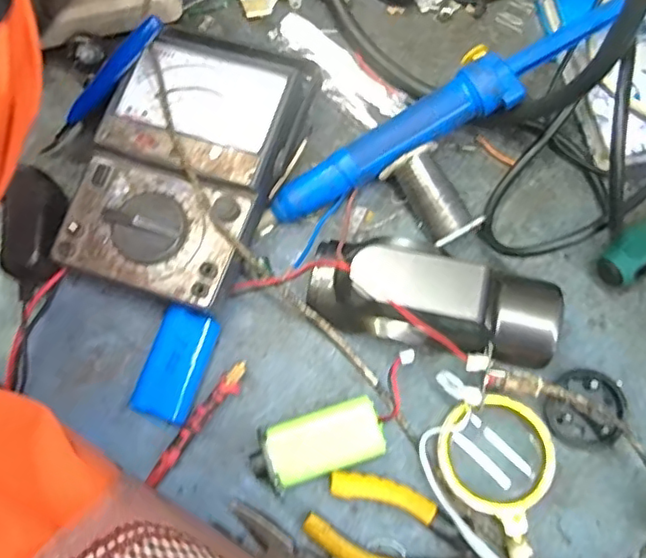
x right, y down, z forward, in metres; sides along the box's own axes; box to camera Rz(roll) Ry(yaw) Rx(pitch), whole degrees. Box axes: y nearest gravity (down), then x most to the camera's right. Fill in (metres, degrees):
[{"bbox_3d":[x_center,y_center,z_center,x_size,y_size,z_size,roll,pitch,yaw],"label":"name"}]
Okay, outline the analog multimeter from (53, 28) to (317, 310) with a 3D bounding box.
[{"bbox_3d":[-0.086,-0.074,0.393,0.115,0.052,0.185,18,78,6],"label":"analog multimeter"}]

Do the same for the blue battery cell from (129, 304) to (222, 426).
[{"bbox_3d":[-0.092,0.055,0.381,0.034,0.021,0.068,19,78,6],"label":"blue battery cell"}]

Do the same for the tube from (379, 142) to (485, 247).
[{"bbox_3d":[0.074,-0.054,0.397,0.040,0.036,0.064,-38,79,-7],"label":"tube"}]

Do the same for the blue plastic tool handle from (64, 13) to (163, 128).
[{"bbox_3d":[-0.136,-0.131,0.384,0.095,0.011,0.011,-38,77,22],"label":"blue plastic tool handle"}]

